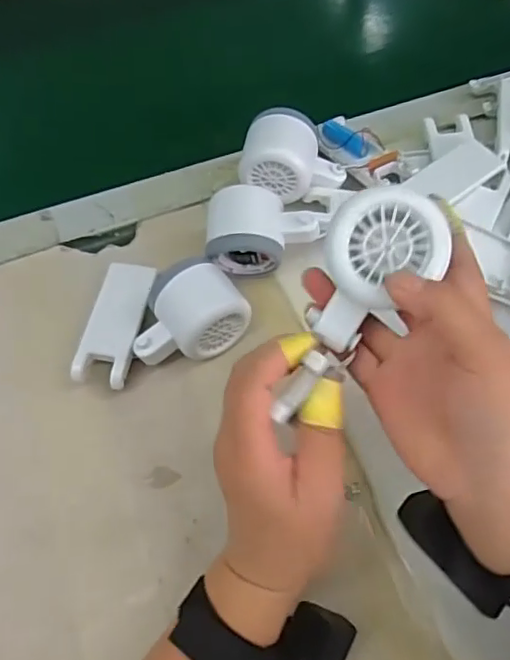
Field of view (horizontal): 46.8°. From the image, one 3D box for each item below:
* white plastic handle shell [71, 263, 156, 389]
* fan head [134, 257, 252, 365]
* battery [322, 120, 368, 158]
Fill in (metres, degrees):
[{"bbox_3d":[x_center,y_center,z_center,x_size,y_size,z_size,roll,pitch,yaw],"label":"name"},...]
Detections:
[{"bbox_3d":[-0.104,-0.005,0.450,0.041,0.016,0.099,11,66,7],"label":"white plastic handle shell"},{"bbox_3d":[-0.049,-0.009,0.429,0.082,0.052,0.059,-25,67,-10],"label":"fan head"},{"bbox_3d":[0.077,-0.163,0.509,0.016,0.015,0.049,-37,69,-14],"label":"battery"}]

